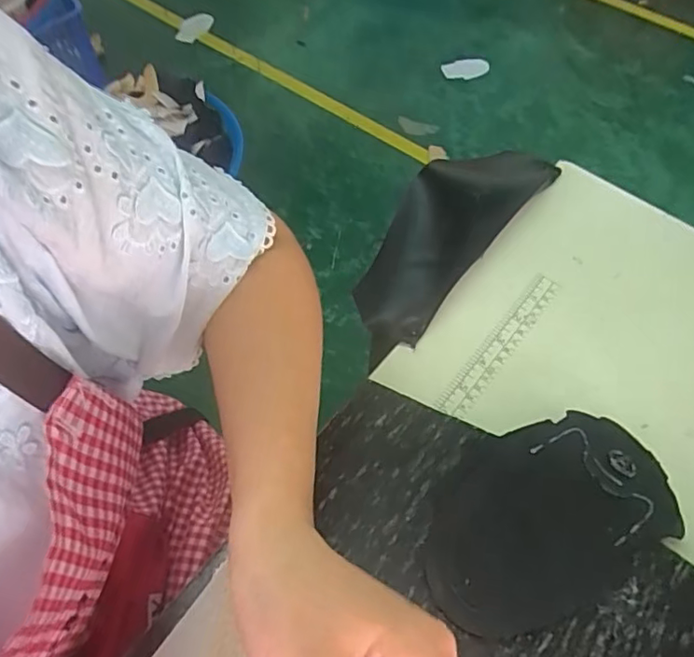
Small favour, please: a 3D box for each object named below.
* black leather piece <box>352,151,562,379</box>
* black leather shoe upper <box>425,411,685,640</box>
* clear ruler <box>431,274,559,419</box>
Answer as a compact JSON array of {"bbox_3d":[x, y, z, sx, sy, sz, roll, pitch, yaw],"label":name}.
[{"bbox_3d":[0.083,-0.084,0.466,0.074,0.042,0.246,34,64,17],"label":"black leather piece"},{"bbox_3d":[0.122,0.112,0.349,0.166,0.024,0.109,-14,60,-10],"label":"black leather shoe upper"},{"bbox_3d":[0.117,0.011,0.436,0.023,0.004,0.149,39,65,11],"label":"clear ruler"}]

